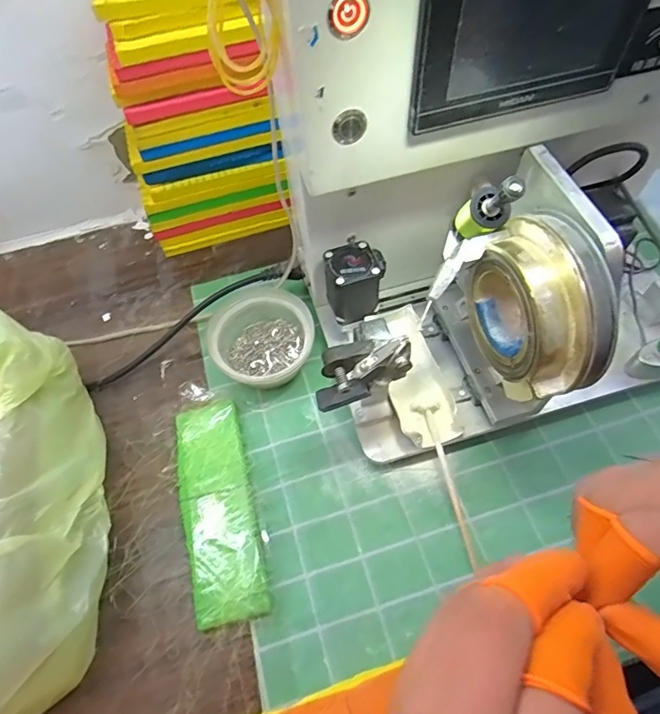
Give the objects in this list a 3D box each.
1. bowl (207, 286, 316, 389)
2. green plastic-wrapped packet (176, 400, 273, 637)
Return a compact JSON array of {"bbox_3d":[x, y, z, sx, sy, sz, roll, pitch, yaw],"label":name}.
[{"bbox_3d":[-0.064,-0.011,0.459,0.096,0.057,0.099,-1,61,2],"label":"bowl"},{"bbox_3d":[-0.095,0.125,0.400,0.059,0.015,0.183,-14,61,-6],"label":"green plastic-wrapped packet"}]

